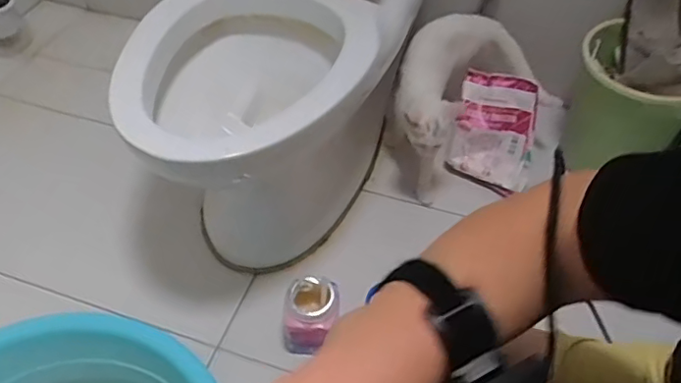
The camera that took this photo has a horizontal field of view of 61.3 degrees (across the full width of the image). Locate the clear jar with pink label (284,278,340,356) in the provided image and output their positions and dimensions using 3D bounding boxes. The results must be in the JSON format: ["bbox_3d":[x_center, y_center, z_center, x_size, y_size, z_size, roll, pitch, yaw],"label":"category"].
[{"bbox_3d":[-0.045,0.196,0.914,0.084,0.103,0.081,0,48,0],"label":"clear jar with pink label"}]

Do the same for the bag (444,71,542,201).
[{"bbox_3d":[0.276,-0.110,1.033,0.140,0.197,0.034,17,20,16],"label":"bag"}]

